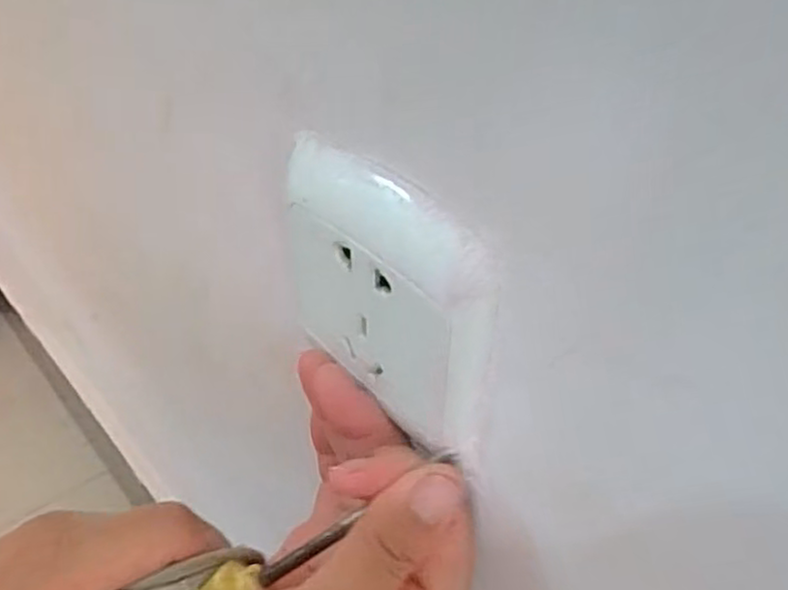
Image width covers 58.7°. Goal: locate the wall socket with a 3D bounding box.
[{"bbox_3d":[-0.004,0.000,0.205,0.009,0.074,0.079,-27,43,-33],"label":"wall socket"}]

